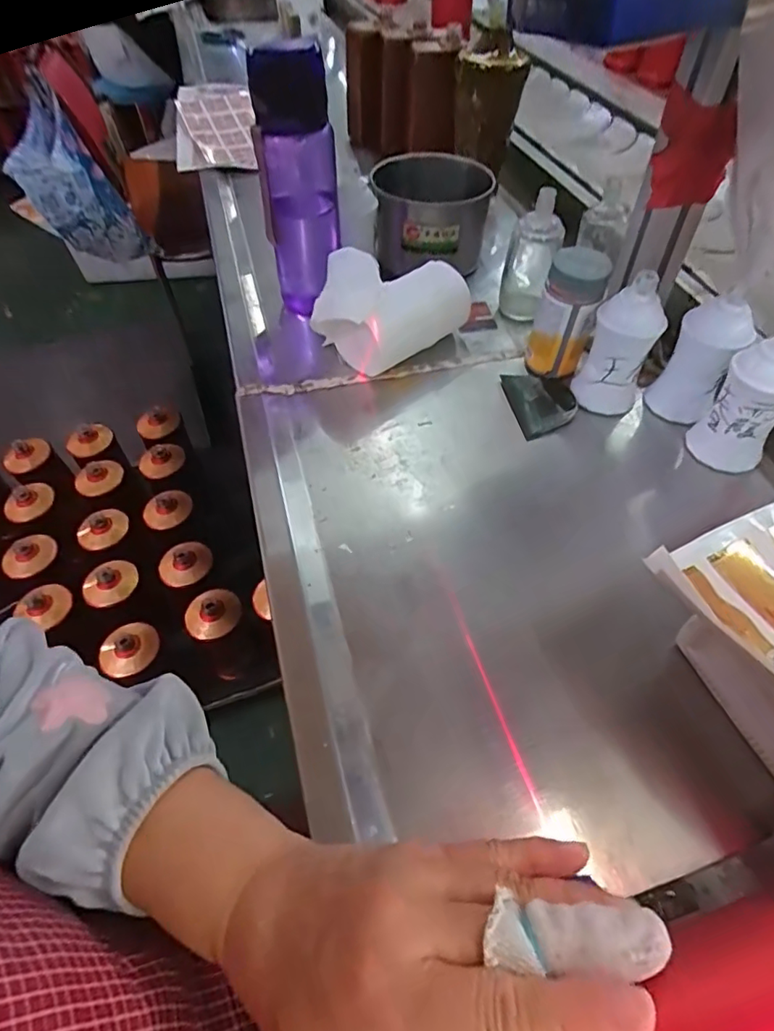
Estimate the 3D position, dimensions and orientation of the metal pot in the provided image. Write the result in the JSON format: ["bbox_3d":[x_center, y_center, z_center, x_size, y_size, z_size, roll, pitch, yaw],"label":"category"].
[{"bbox_3d":[0.051,-0.356,0.655,0.127,0.094,0.138,-1,53,2],"label":"metal pot"}]

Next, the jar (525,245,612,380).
[{"bbox_3d":[0.166,-0.187,0.512,0.056,0.108,0.052,12,54,12],"label":"jar"}]

